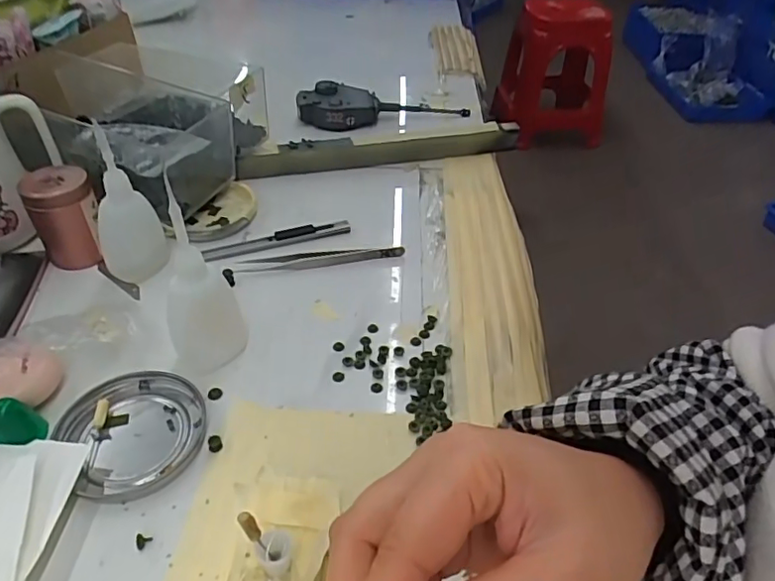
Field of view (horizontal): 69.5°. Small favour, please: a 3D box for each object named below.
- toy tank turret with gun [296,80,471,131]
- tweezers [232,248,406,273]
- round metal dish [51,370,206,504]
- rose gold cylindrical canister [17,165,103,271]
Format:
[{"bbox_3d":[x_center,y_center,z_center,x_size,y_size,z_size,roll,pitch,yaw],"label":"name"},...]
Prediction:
[{"bbox_3d":[-0.003,-0.209,0.621,0.190,0.030,0.054,-8,43,-12],"label":"toy tank turret with gun"},{"bbox_3d":[-0.050,-0.025,0.429,0.126,0.008,0.015,-3,42,-7],"label":"tweezers"},{"bbox_3d":[-0.142,0.079,0.313,0.075,0.011,0.076,2,42,-2],"label":"round metal dish"},{"bbox_3d":[-0.237,-0.055,0.413,0.044,0.063,0.039,-23,48,-26],"label":"rose gold cylindrical canister"}]

